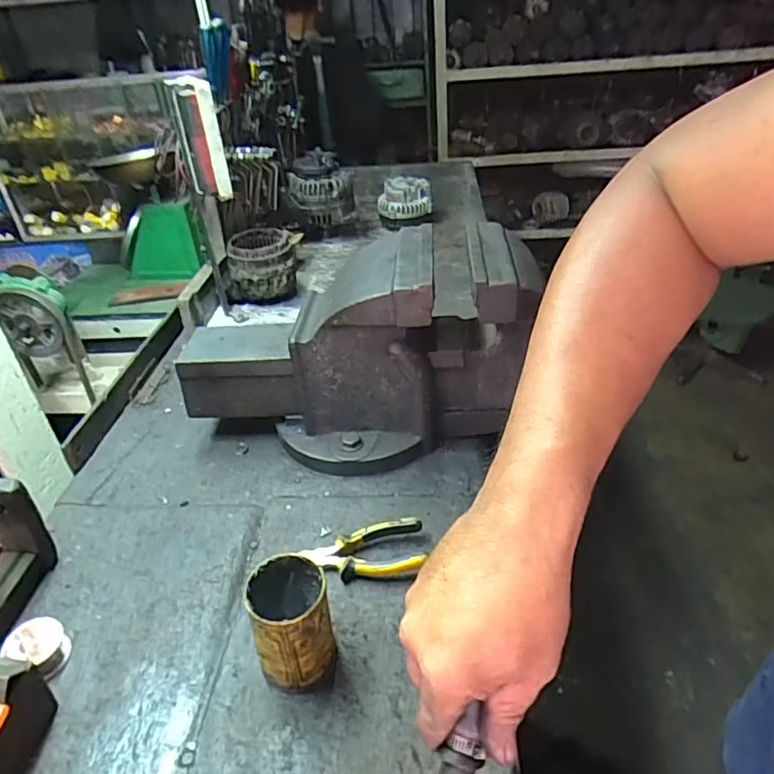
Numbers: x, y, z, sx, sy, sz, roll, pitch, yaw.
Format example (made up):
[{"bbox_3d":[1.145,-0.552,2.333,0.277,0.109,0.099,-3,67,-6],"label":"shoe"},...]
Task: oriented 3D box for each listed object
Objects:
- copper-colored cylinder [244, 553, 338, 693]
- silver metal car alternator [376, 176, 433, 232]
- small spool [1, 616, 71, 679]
[{"bbox_3d":[-0.090,0.229,0.556,0.071,0.115,0.072,-12,35,-11],"label":"copper-colored cylinder"},{"bbox_3d":[0.047,-0.479,1.511,0.141,0.109,0.123,-4,34,1],"label":"silver metal car alternator"},{"bbox_3d":[-0.357,0.264,0.597,0.052,0.034,0.046,4,35,13],"label":"small spool"}]

